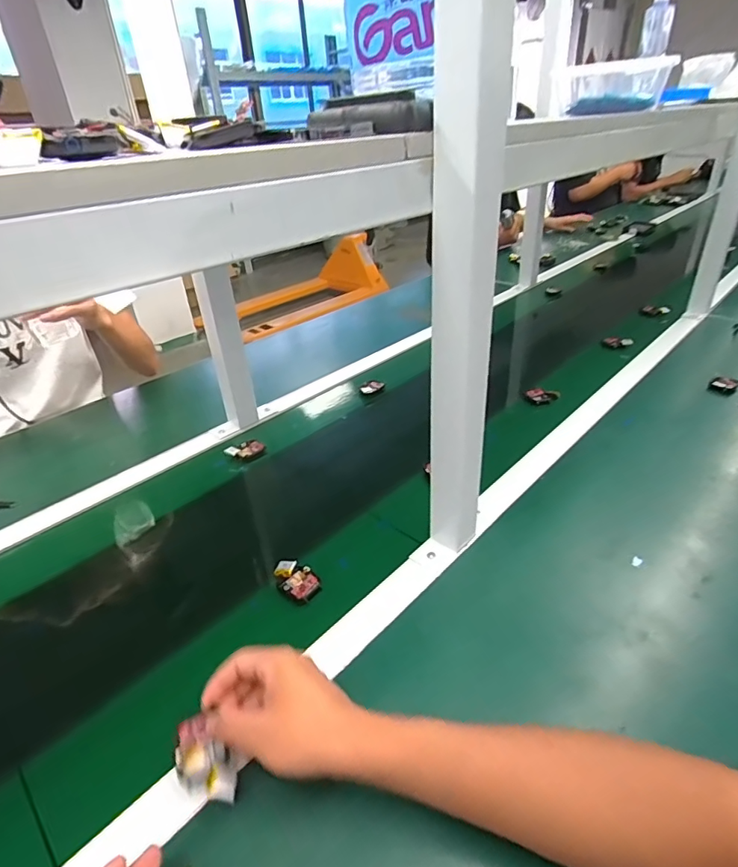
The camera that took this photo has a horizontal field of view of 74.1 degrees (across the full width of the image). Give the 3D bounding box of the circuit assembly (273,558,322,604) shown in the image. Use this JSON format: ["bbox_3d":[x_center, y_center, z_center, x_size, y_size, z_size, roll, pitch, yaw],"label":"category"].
[{"bbox_3d":[-0.080,0.161,0.540,0.037,0.014,0.056,-29,40,-33],"label":"circuit assembly"}]

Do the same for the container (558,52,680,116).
[{"bbox_3d":[0.370,-0.526,0.738,0.152,0.066,0.117,6,34,15],"label":"container"}]

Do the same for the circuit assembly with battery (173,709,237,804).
[{"bbox_3d":[-0.122,0.243,0.359,0.033,0.020,0.063,-27,39,-31],"label":"circuit assembly with battery"}]

